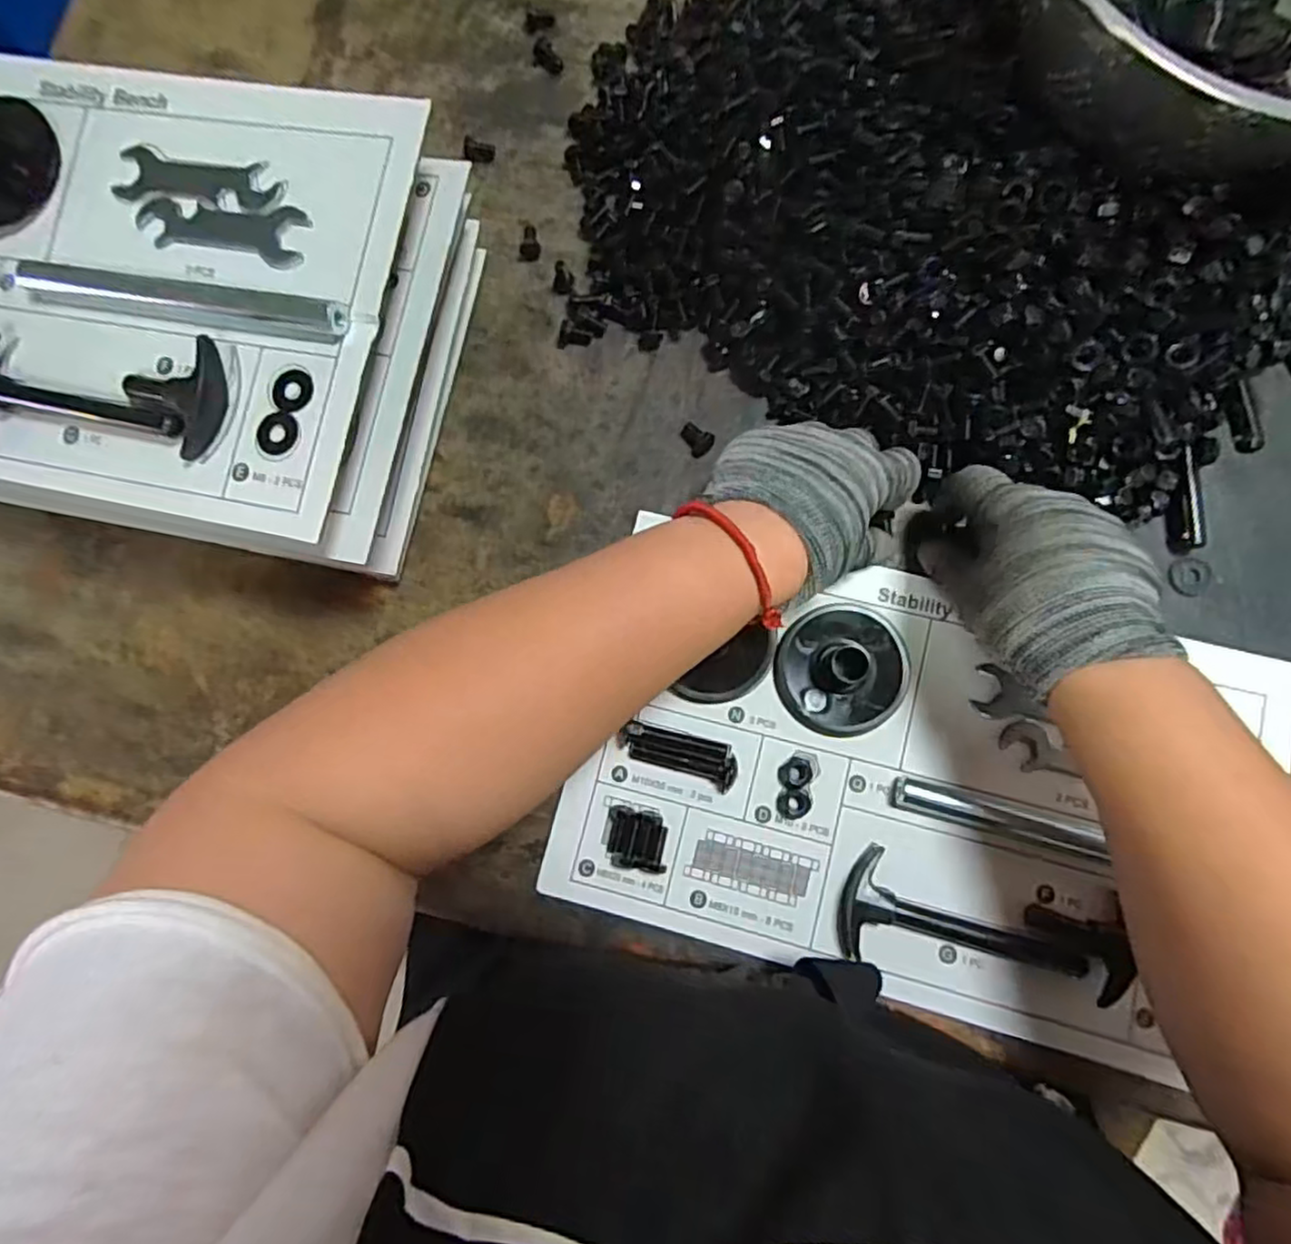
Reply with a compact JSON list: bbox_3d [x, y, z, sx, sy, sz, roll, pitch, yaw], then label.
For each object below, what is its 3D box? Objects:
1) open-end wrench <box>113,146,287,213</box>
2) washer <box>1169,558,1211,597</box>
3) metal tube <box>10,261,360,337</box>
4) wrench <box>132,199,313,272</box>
[{"bbox_3d":[-0.228,-0.225,0.350,0.091,0.004,0.028,11,83,6],"label":"open-end wrench"},{"bbox_3d":[0.309,-0.026,0.386,0.022,0.004,0.021,-1,84,6],"label":"washer"},{"bbox_3d":[-0.235,-0.163,0.340,0.184,0.018,0.016,12,85,7],"label":"metal tube"},{"bbox_3d":[-0.213,-0.199,0.347,0.091,0.006,0.030,13,83,6],"label":"wrench"}]

